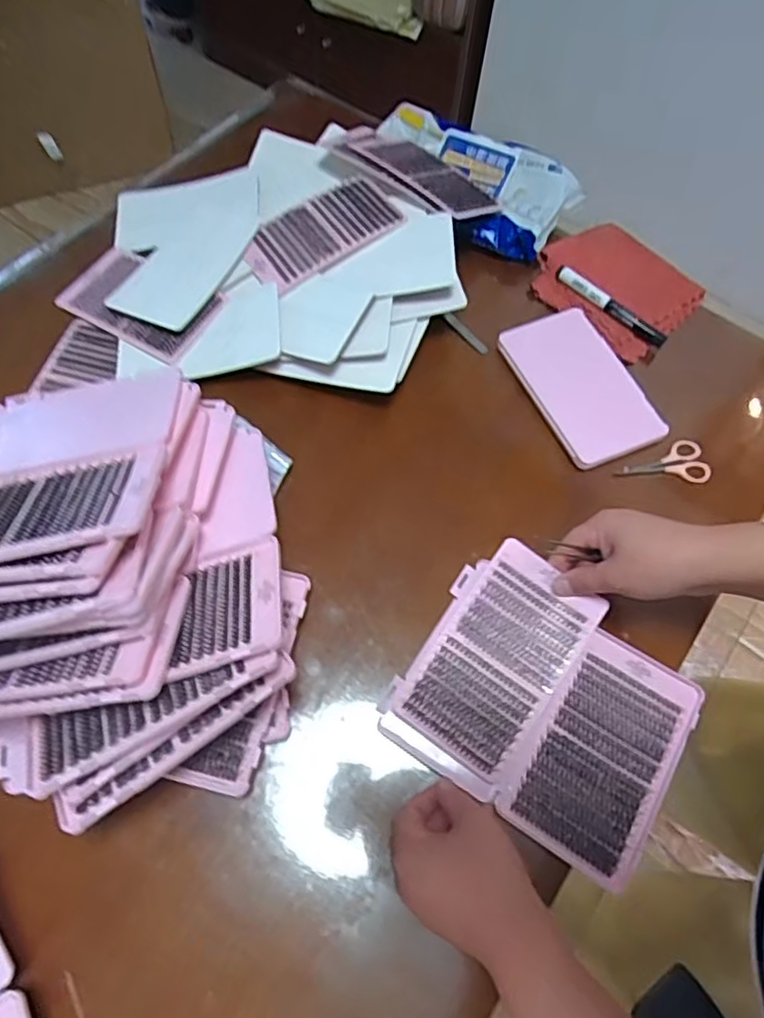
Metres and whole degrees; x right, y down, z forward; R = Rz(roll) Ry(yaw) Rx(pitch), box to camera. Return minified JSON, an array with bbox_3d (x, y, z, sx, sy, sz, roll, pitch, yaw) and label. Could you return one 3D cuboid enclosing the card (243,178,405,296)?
[{"bbox_3d":[-0.068,-0.302,0.691,0.164,0.006,0.098,-35,66,-8],"label":"card"}]

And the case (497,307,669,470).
[{"bbox_3d":[0.213,-0.132,0.678,0.106,0.019,0.181,-22,68,-13],"label":"case"}]

